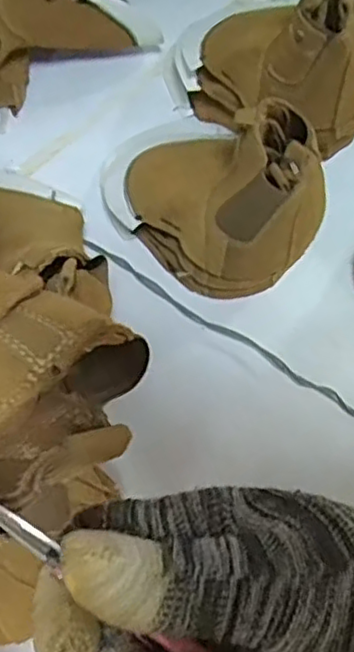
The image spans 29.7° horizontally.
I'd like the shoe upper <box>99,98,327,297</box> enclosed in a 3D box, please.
[{"bbox_3d":[0.021,-0.160,0.676,0.166,0.190,0.255,-32,70,-12],"label":"shoe upper"}]

